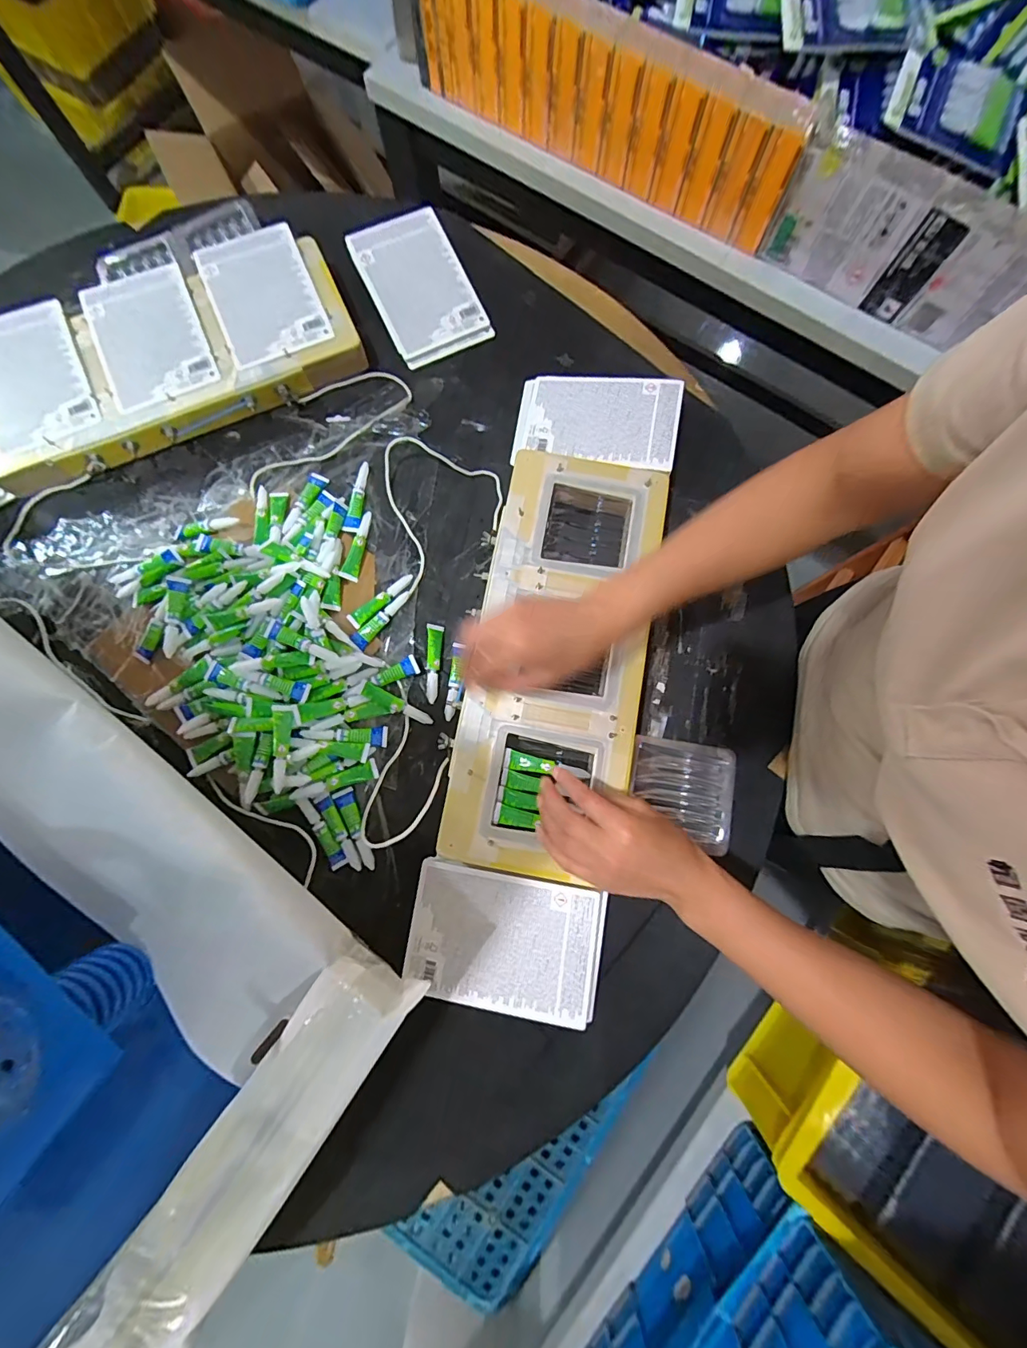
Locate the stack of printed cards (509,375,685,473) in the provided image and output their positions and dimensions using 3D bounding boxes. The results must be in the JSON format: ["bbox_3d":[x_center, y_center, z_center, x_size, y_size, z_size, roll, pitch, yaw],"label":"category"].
[{"bbox_3d":[0.093,-0.288,0.523,0.181,0.015,0.112,11,79,12],"label":"stack of printed cards"}]

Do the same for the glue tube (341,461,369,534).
[{"bbox_3d":[-0.174,-0.201,0.517,0.017,0.013,0.083,12,80,1],"label":"glue tube"}]

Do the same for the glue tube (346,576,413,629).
[{"bbox_3d":[-0.141,-0.080,0.494,0.080,0.013,0.020,-39,83,-7],"label":"glue tube"}]

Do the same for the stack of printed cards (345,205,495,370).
[{"bbox_3d":[-0.115,-0.476,0.561,0.116,0.013,0.178,-26,90,-5],"label":"stack of printed cards"}]

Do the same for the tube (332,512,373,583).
[{"bbox_3d":[-0.170,-0.142,0.504,0.021,0.013,0.081,18,80,2],"label":"tube"}]

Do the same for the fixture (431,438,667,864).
[{"bbox_3d":[0.046,-0.025,0.461,0.176,0.015,0.419,14,79,1],"label":"fixture"}]

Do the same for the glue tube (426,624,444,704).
[{"bbox_3d":[-0.085,-0.012,0.485,0.016,0.010,0.082,3,80,-1],"label":"glue tube"}]

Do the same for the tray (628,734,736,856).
[{"bbox_3d":[0.168,0.118,0.459,0.101,0.025,0.098,9,80,1],"label":"tray"}]

